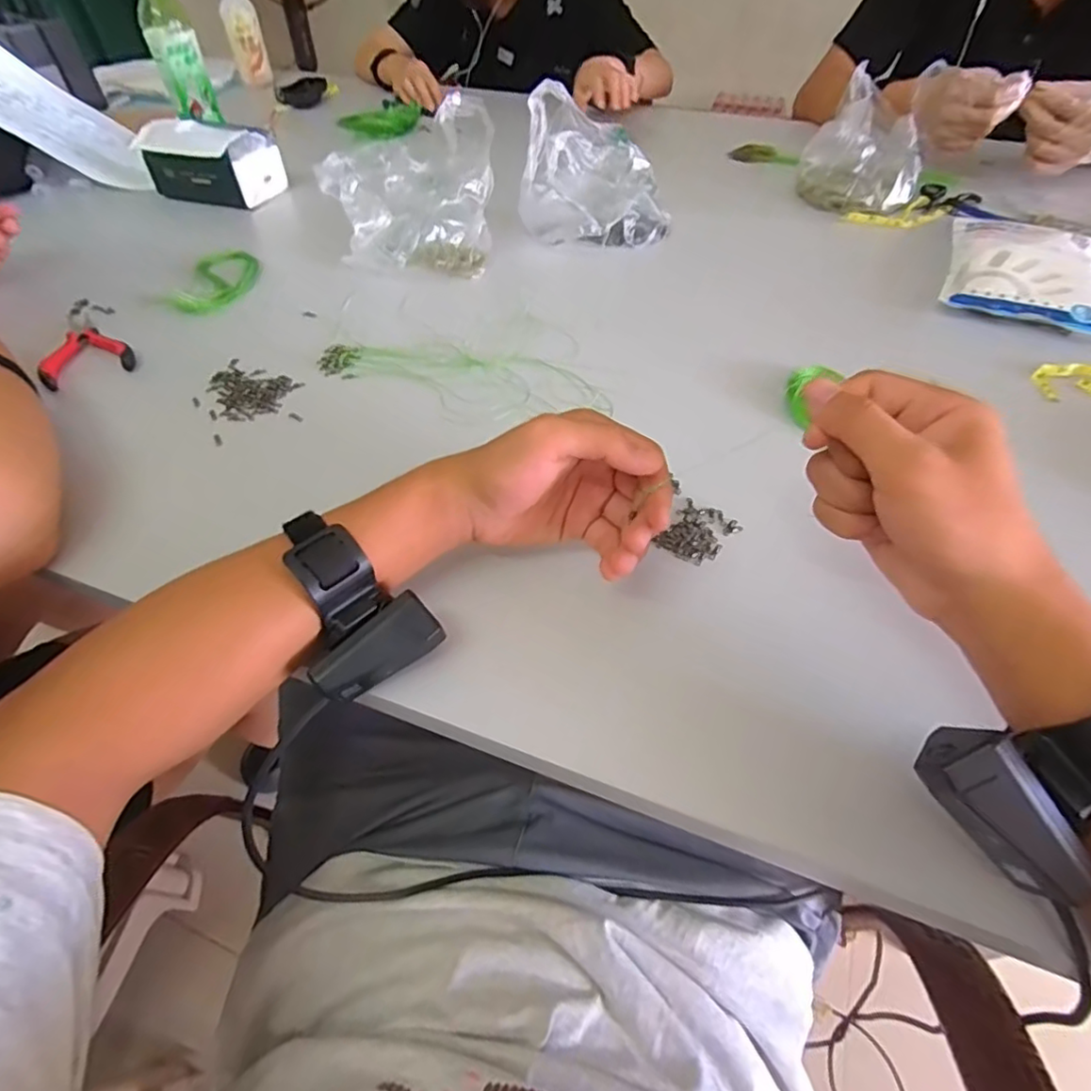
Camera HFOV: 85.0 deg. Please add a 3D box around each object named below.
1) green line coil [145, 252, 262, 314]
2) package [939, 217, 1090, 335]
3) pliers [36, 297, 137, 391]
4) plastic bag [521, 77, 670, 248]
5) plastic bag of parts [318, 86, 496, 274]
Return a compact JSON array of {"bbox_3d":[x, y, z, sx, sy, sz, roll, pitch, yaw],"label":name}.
[{"bbox_3d":[-0.355,-0.291,0.646,0.088,0.015,0.124,20,53,16],"label":"green line coil"},{"bbox_3d":[0.498,-0.288,0.615,0.140,0.024,0.203,21,54,18],"label":"package"},{"bbox_3d":[-0.448,-0.202,0.574,0.072,0.018,0.162,-28,55,-21],"label":"pliers"},{"bbox_3d":[0.058,-0.411,0.656,0.166,0.137,0.128,3,50,4],"label":"plastic bag"},{"bbox_3d":[-0.147,-0.383,0.643,0.177,0.111,0.144,-2,50,-1],"label":"plastic bag of parts"}]

